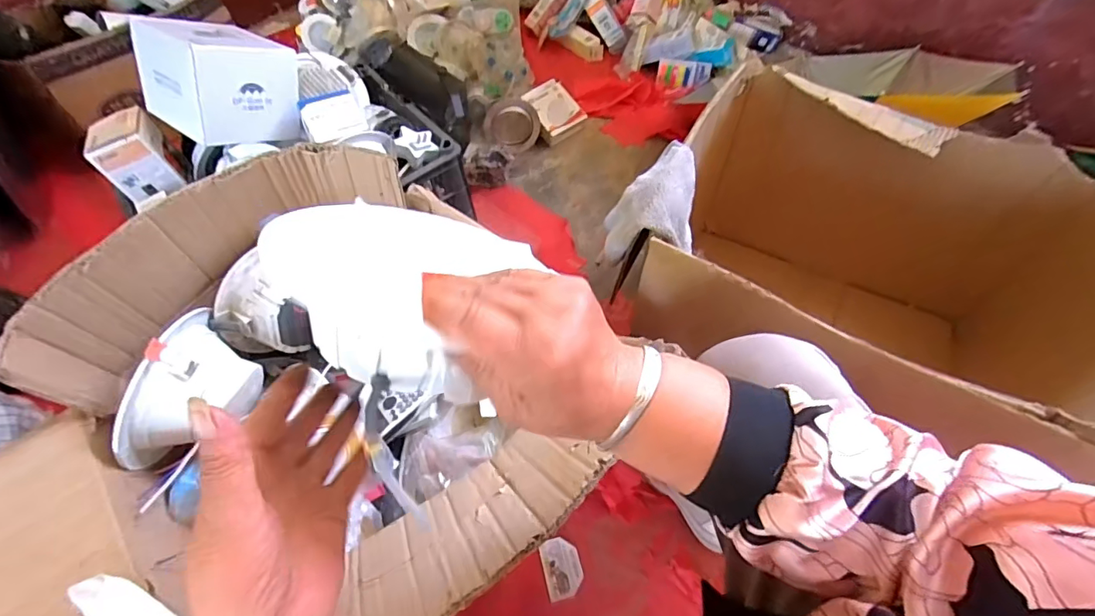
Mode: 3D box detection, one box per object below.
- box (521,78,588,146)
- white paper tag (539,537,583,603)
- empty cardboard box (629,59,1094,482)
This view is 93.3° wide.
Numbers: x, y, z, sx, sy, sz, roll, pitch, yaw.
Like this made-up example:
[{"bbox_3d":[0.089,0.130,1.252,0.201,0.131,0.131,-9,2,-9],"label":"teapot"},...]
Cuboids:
[{"bbox_3d":[0.018,-0.488,1.278,0.133,0.032,0.152,-36,80,-23],"label":"box"},{"bbox_3d":[0.021,0.377,0.751,0.054,0.004,0.078,-12,61,-10],"label":"white paper tag"},{"bbox_3d":[0.427,-0.033,0.751,0.560,0.365,0.469,27,63,20],"label":"empty cardboard box"}]

